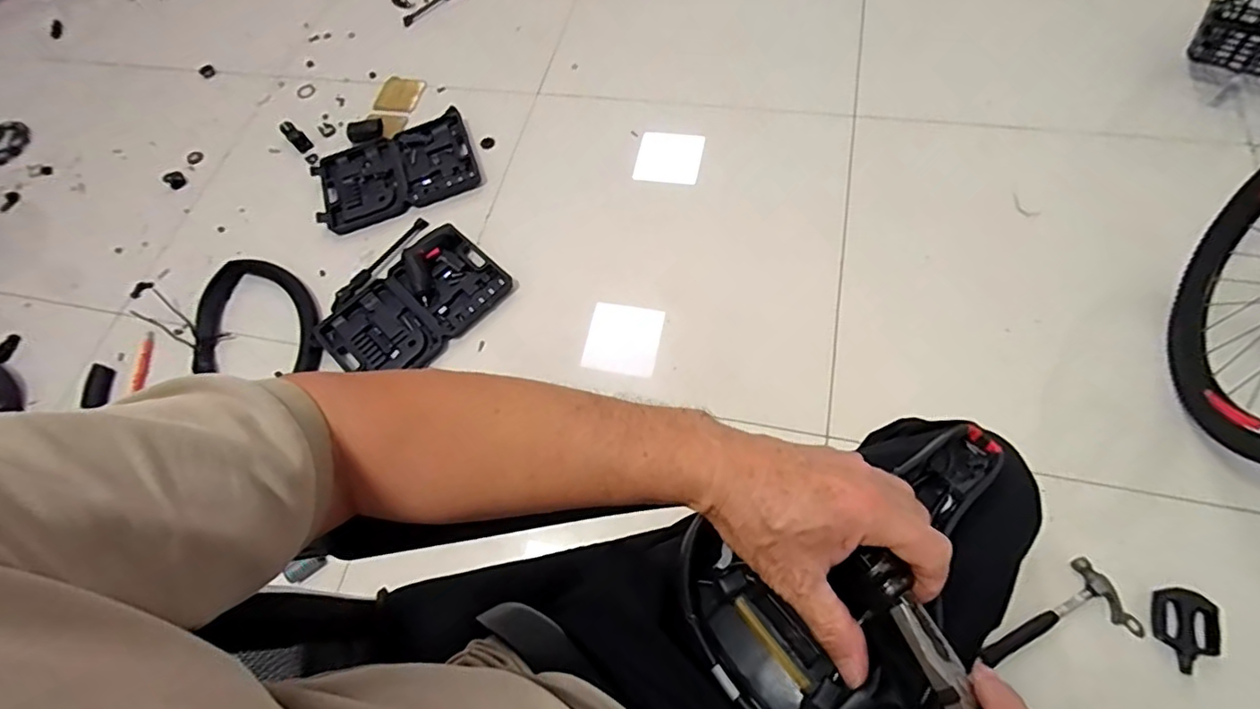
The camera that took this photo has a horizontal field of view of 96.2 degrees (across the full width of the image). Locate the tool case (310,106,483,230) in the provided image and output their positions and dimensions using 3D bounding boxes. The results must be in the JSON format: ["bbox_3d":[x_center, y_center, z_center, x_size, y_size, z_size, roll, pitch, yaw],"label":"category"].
[{"bbox_3d":[-0.580,-0.454,1.406,0.392,0.044,0.257,-22,64,-4],"label":"tool case"}]

